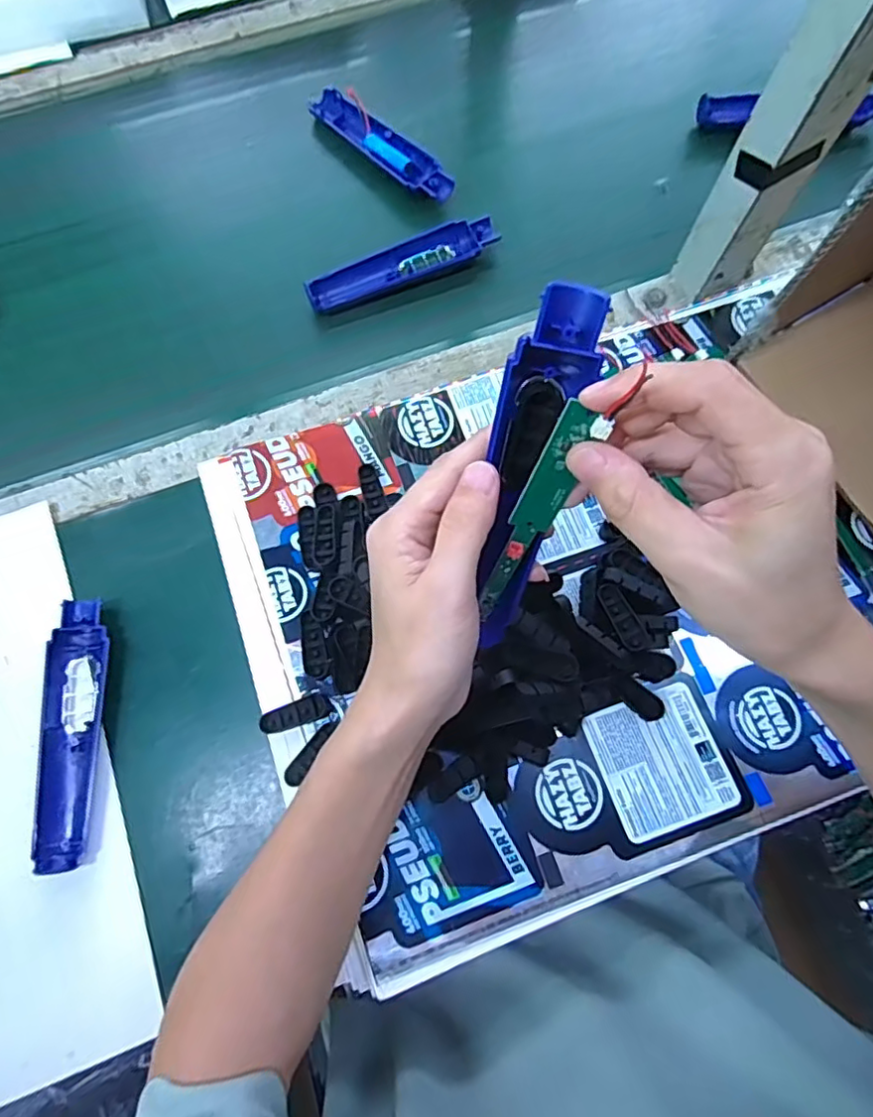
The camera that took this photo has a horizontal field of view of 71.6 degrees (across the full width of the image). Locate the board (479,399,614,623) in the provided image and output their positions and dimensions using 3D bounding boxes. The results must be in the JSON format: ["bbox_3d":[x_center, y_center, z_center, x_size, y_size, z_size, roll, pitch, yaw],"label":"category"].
[{"bbox_3d":[0.042,-0.015,0.275,0.019,0.129,0.005,17,48,-5],"label":"board"}]

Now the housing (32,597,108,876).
[{"bbox_3d":[-0.247,0.115,0.410,0.034,0.022,0.172,0,73,1],"label":"housing"}]

